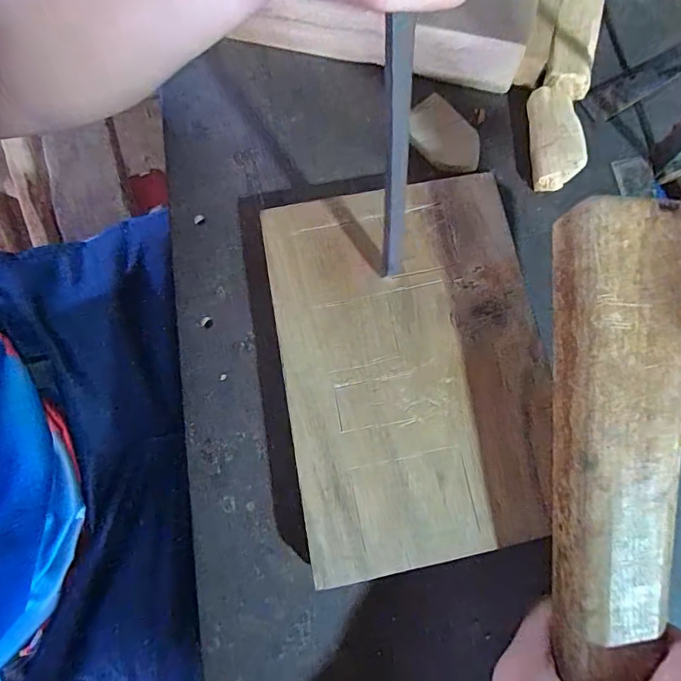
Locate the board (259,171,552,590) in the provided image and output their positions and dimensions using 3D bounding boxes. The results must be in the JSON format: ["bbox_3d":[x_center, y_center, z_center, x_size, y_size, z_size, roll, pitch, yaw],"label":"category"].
[{"bbox_3d":[0.039,0.013,0.271,0.139,0.029,0.203,-10,77,-1],"label":"board"}]

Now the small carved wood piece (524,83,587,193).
[{"bbox_3d":[0.136,-0.130,0.304,0.027,0.025,0.066,0,77,1],"label":"small carved wood piece"}]

